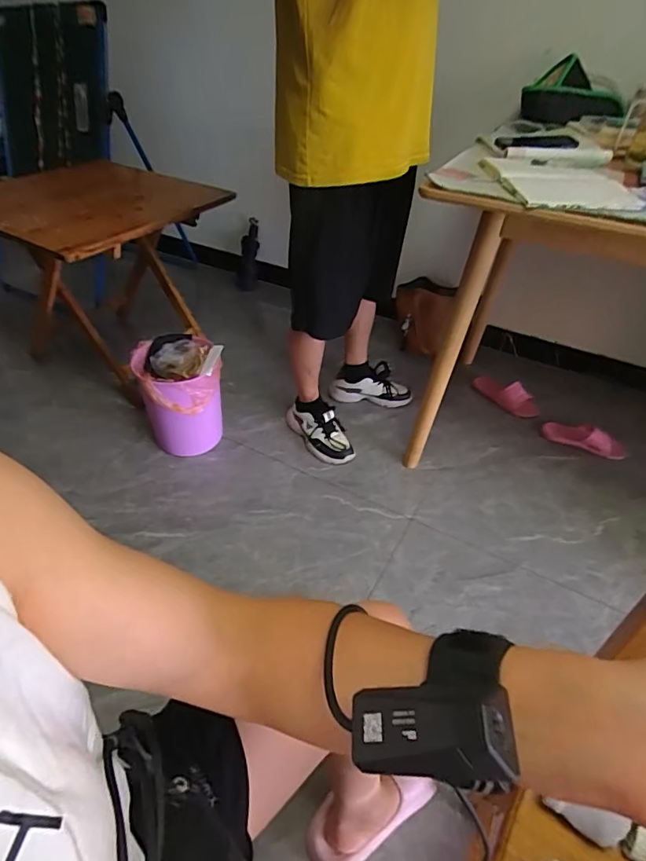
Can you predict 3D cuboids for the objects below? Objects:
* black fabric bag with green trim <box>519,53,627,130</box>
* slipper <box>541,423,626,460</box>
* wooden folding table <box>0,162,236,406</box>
[{"bbox_3d":[0.659,-0.891,1.280,0.238,0.120,0.226,16,44,14],"label":"black fabric bag with green trim"},{"bbox_3d":[0.784,0.021,1.462,0.233,0.043,0.101,18,44,16],"label":"slipper"},{"bbox_3d":[-0.640,-0.418,1.435,0.553,0.560,0.496,21,44,20],"label":"wooden folding table"}]

